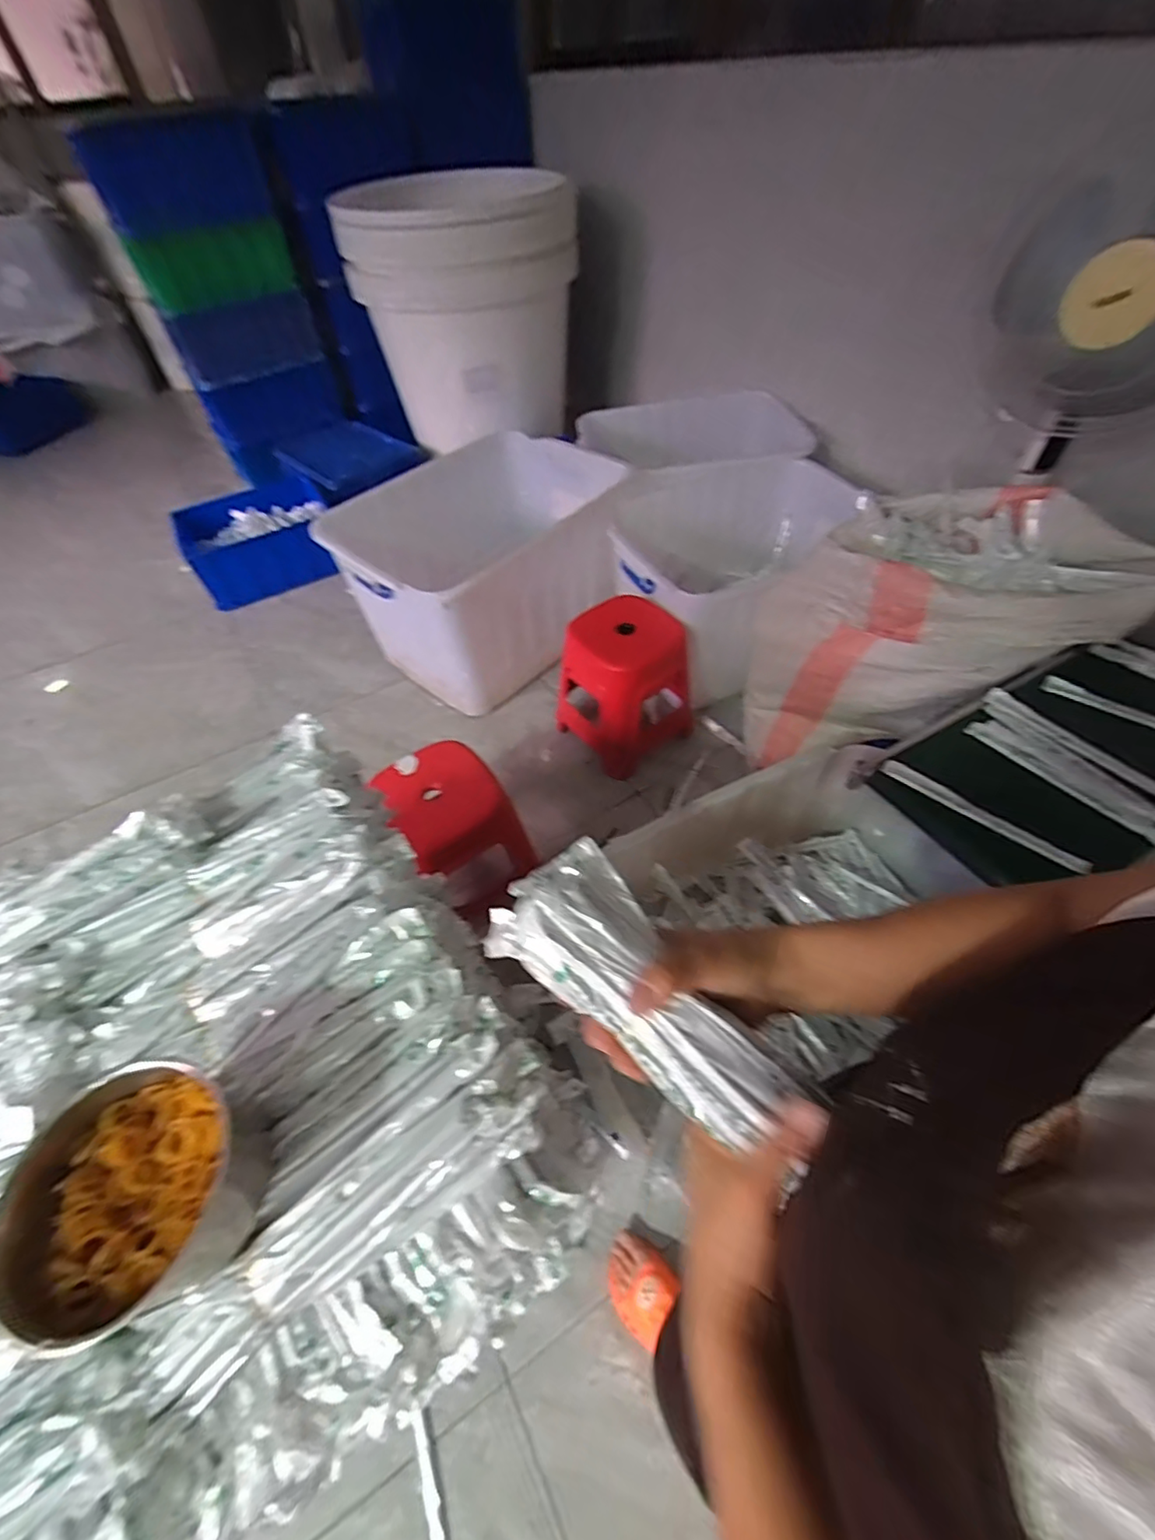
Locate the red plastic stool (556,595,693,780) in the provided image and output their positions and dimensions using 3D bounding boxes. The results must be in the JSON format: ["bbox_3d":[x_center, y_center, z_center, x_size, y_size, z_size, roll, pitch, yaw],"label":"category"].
[{"bbox_3d":[0.135,-0.211,1.526,0.302,0.388,0.278,-31,55,-20],"label":"red plastic stool"}]

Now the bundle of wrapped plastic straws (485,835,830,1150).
[{"bbox_3d":[0.039,0.127,0.323,0.186,0.048,0.071,42,62,9],"label":"bundle of wrapped plastic straws"}]

